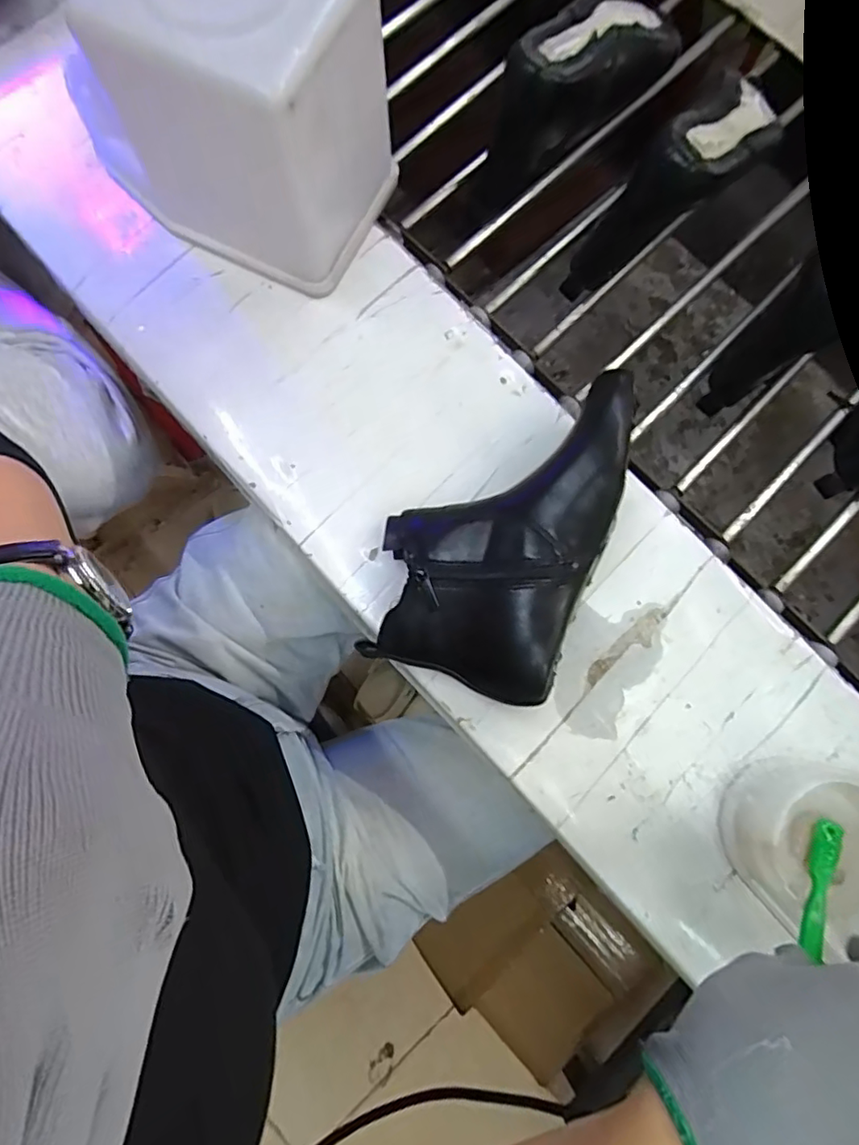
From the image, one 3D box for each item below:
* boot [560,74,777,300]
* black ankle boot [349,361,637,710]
[{"bbox_3d":[0.219,-0.337,0.492,0.076,0.102,0.225,42,81,7],"label":"boot"},{"bbox_3d":[0.050,-0.036,0.407,0.147,0.077,0.235,18,79,3],"label":"black ankle boot"}]

